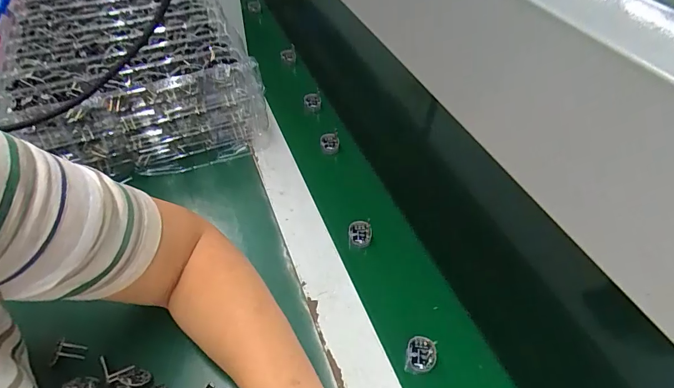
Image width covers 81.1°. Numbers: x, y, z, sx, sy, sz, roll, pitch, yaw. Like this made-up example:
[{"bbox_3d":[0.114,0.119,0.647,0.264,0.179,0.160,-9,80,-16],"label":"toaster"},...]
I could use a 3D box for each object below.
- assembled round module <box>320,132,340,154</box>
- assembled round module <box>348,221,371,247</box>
[{"bbox_3d":[-0.010,-0.071,0.554,0.026,0.023,0.020,-2,48,-4],"label":"assembled round module"},{"bbox_3d":[0.025,0.044,0.442,0.025,0.017,0.026,1,48,-1],"label":"assembled round module"}]

